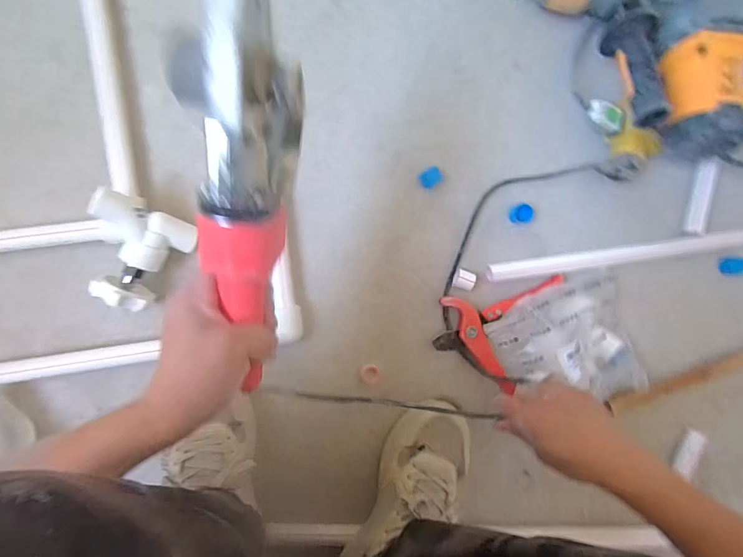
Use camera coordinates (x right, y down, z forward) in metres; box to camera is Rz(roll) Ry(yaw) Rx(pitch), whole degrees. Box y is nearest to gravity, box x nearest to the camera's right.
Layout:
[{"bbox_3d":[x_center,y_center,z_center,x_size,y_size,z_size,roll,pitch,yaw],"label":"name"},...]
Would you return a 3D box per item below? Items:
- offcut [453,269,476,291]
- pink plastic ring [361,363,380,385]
[{"bbox_3d":[0.126,0.003,0.553,0.022,0.025,0.025,17,92,-7],"label":"offcut"},{"bbox_3d":[-0.002,0.132,0.560,0.024,0.012,0.026,0,94,-7],"label":"pink plastic ring"}]

